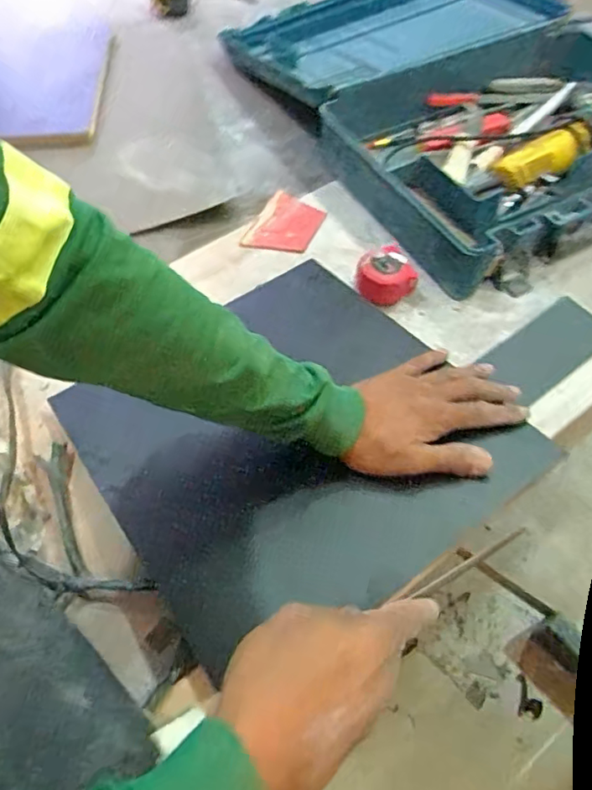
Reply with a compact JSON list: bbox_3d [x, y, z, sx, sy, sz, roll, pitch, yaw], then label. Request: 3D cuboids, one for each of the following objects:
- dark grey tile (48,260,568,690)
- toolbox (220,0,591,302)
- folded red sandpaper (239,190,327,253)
[{"bbox_3d":[-0.008,0.030,0.559,0.349,0.012,0.361,-32,55,-19],"label":"dark grey tile"},{"bbox_3d":[0.257,-0.479,0.904,0.523,0.088,0.687,-25,60,-15],"label":"toolbox"},{"bbox_3d":[-0.012,-0.230,0.775,0.087,0.013,0.111,22,59,14],"label":"folded red sandpaper"}]

